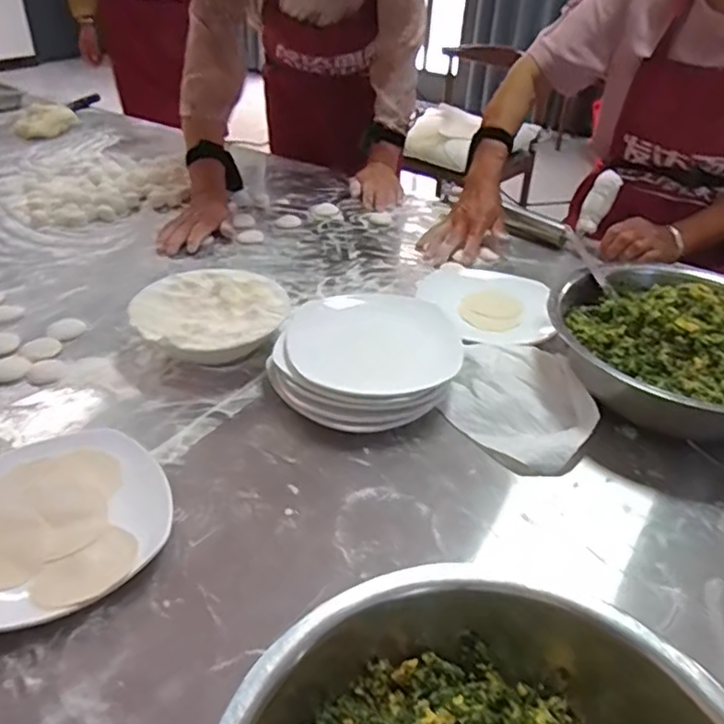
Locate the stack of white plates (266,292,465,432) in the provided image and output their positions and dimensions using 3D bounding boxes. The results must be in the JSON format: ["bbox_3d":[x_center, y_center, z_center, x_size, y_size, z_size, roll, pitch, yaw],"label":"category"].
[{"bbox_3d":[0.004,-0.003,0.662,0.193,0.073,0.171,4,34,1],"label":"stack of white plates"}]

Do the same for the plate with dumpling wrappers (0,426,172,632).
[{"bbox_3d":[-0.254,0.129,0.503,0.176,0.022,0.188,-23,42,-33],"label":"plate with dumpling wrappers"}]

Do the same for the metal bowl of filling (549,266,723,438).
[{"bbox_3d":[0.342,-0.015,0.667,0.227,0.116,0.272,-18,40,-28],"label":"metal bowl of filling"}]

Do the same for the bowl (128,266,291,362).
[{"bbox_3d":[-0.174,-0.047,0.719,0.170,0.063,0.164,2,34,-1],"label":"bowl"}]

